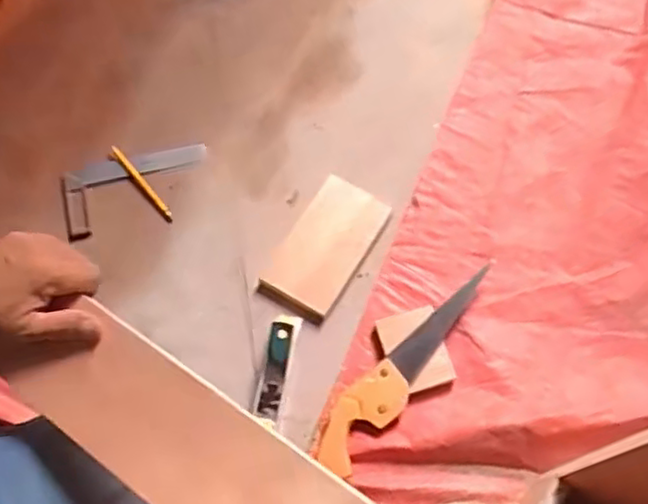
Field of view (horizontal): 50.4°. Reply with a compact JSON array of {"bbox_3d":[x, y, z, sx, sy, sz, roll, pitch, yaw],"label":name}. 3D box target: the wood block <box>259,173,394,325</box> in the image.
[{"bbox_3d":[0.003,-0.008,0.928,0.102,0.018,0.190,30,68,13],"label":"wood block"}]

